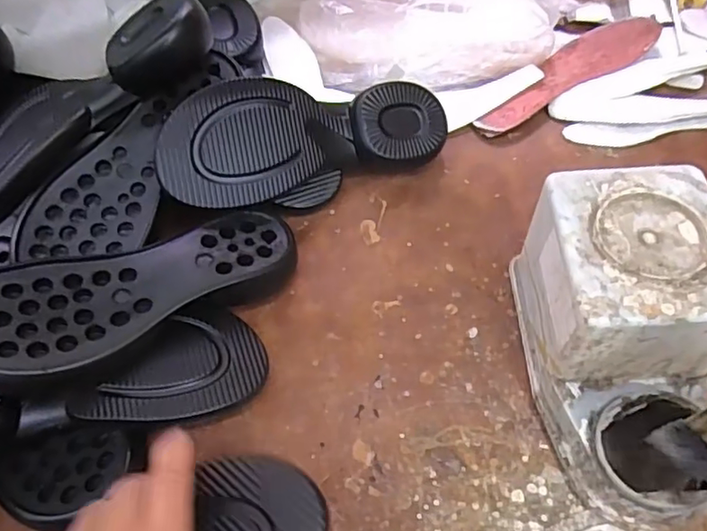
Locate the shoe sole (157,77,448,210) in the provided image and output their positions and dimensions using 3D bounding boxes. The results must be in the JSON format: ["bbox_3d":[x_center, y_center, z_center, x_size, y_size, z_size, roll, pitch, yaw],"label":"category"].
[{"bbox_3d":[-0.039,-0.111,0.489,0.238,0.031,0.092,-18,89,-21],"label":"shoe sole"}]

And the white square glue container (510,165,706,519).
[{"bbox_3d":[0.173,0.048,0.370,0.100,0.117,0.187,-3,56,2],"label":"white square glue container"}]

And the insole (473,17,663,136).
[{"bbox_3d":[0.206,-0.190,0.580,0.217,0.007,0.067,-29,47,-9],"label":"insole"}]

